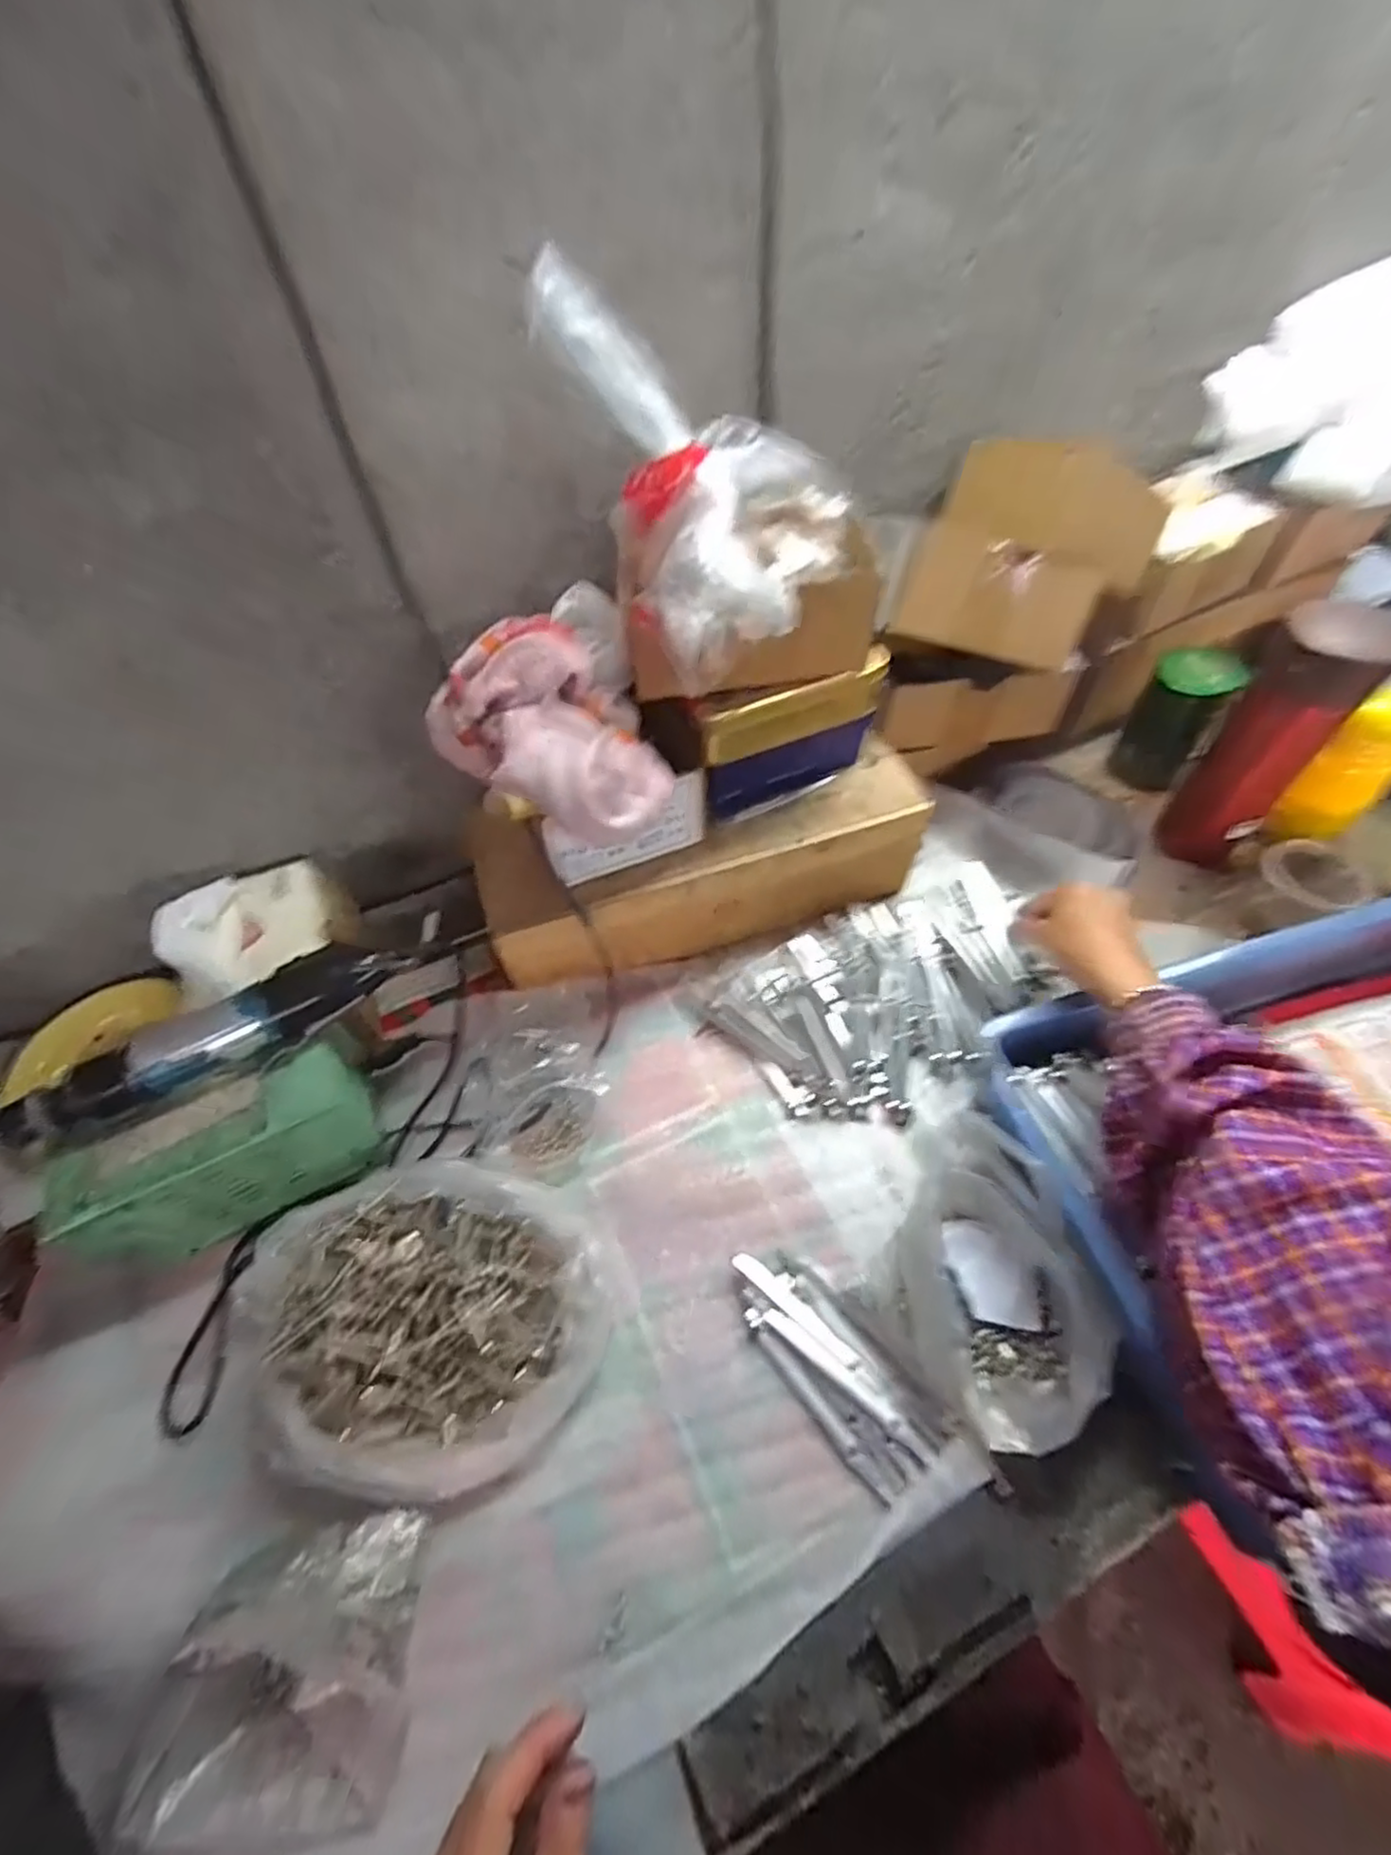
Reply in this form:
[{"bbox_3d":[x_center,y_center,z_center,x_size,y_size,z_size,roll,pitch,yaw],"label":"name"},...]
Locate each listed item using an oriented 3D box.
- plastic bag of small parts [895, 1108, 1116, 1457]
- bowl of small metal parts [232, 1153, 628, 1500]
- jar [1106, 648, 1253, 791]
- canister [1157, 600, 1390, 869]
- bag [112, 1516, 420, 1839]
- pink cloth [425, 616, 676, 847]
[{"bbox_3d":[0.167,0.195,0.407,0.098,0.069,0.185,-10,55,-2],"label":"plastic bag of small parts"},{"bbox_3d":[-0.159,0.232,0.406,0.210,0.047,0.167,6,56,9],"label":"bowl of small metal parts"},{"bbox_3d":[0.423,-0.179,0.612,0.064,0.125,0.056,32,63,24],"label":"jar"},{"bbox_3d":[0.446,-0.145,0.536,0.070,0.195,0.076,37,65,26],"label":"canister"},{"bbox_3d":[-0.189,0.352,0.322,0.104,0.043,0.113,-2,55,3],"label":"bag"},{"bbox_3d":[-0.091,-0.121,0.427,0.118,0.064,0.157,-33,59,-17],"label":"pink cloth"}]

